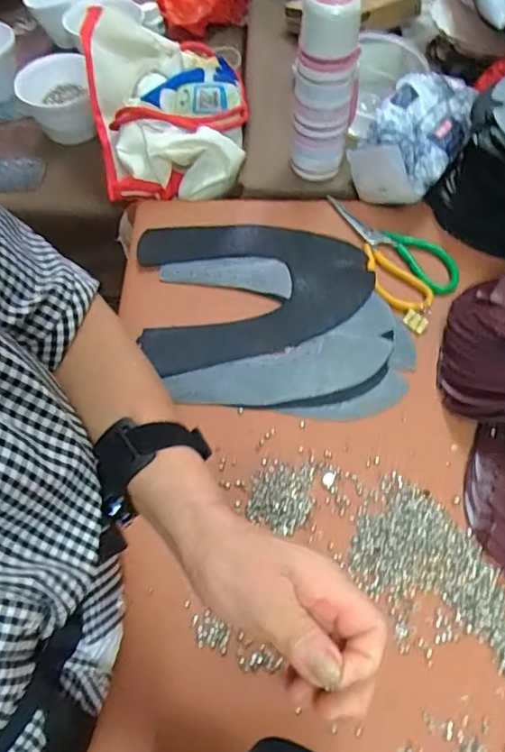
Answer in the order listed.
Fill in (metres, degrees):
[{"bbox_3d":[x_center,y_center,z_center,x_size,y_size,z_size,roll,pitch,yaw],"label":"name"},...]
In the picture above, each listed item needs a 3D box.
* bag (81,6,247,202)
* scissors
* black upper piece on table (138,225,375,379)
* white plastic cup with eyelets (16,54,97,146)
[{"bbox_3d":[-0.112,-0.375,0.763,0.204,0.099,0.269,-9,60,-4],"label":"bag"},{"bbox_3d":[0.159,-0.154,0.678,0.100,0.012,0.189,-33,65,-17],"label":"scissors"},{"bbox_3d":[0.004,-0.106,0.657,0.263,0.011,0.201,-8,62,0],"label":"black upper piece on table"},{"bbox_3d":[-0.306,-0.427,0.875,0.109,0.063,0.127,-11,60,-5],"label":"white plastic cup with eyelets"}]

